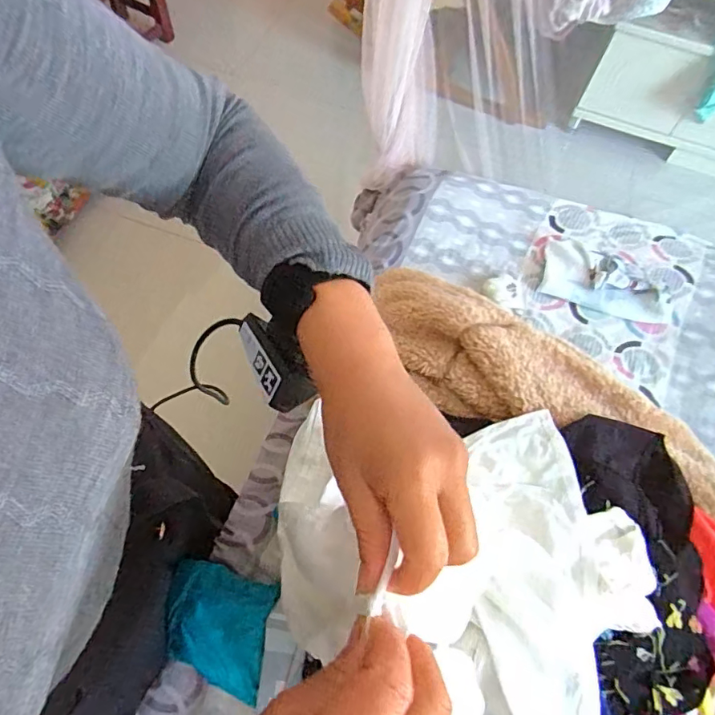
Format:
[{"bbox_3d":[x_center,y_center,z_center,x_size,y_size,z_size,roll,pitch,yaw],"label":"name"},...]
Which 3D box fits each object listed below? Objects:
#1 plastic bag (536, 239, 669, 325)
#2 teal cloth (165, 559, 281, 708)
[{"bbox_3d":[0.490,-0.147,0.995,0.244,0.035,0.119,23,64,8],"label":"plastic bag"},{"bbox_3d":[-0.196,0.371,0.705,0.167,0.049,0.133,18,63,6],"label":"teal cloth"}]

